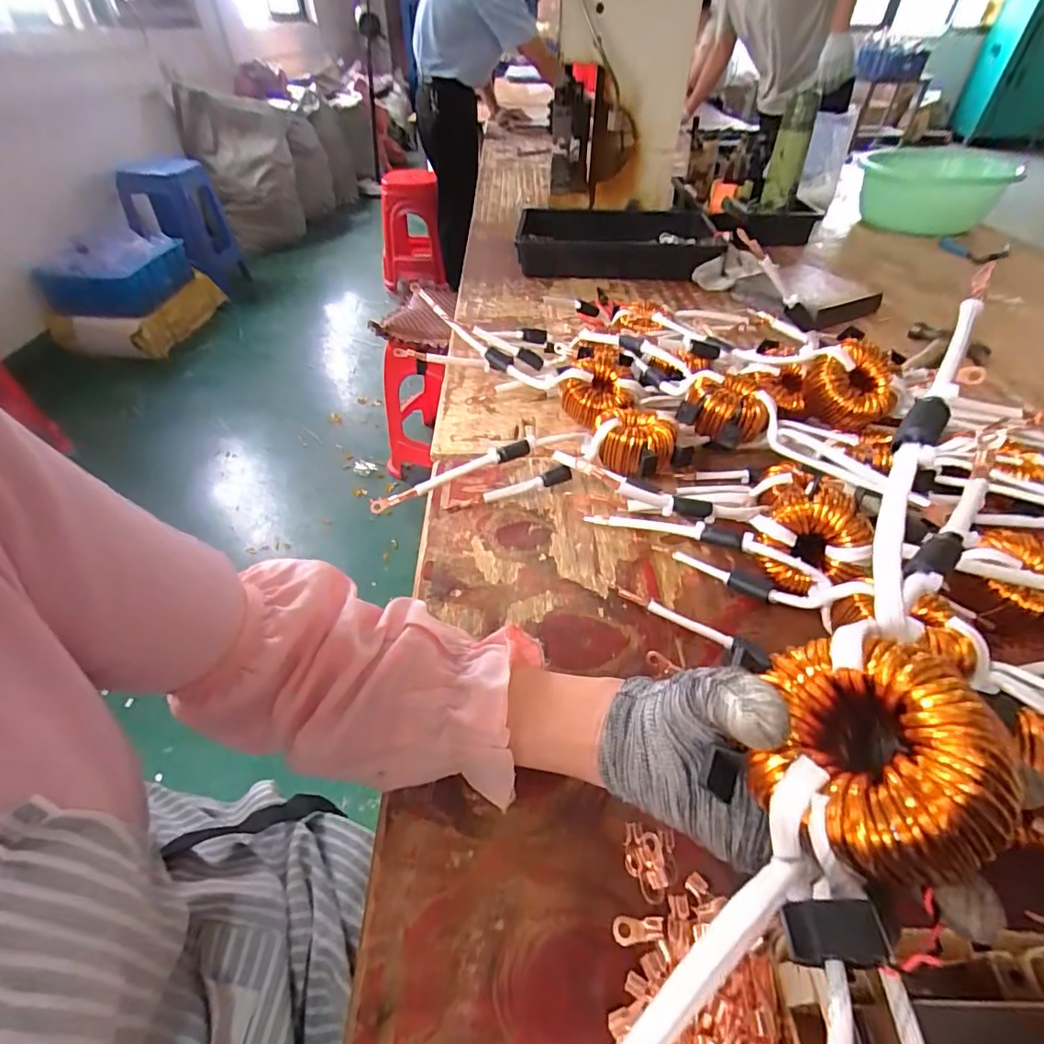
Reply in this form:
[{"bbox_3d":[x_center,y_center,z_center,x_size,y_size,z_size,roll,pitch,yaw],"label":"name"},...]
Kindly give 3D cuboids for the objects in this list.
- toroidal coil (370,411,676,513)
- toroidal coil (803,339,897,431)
[{"bbox_3d":[0.005,-0.059,0.494,0.283,0.052,0.083,-7,45,-8],"label":"toroidal coil"},{"bbox_3d":[0.302,-0.128,0.479,0.067,0.043,0.079,11,79,0],"label":"toroidal coil"}]

